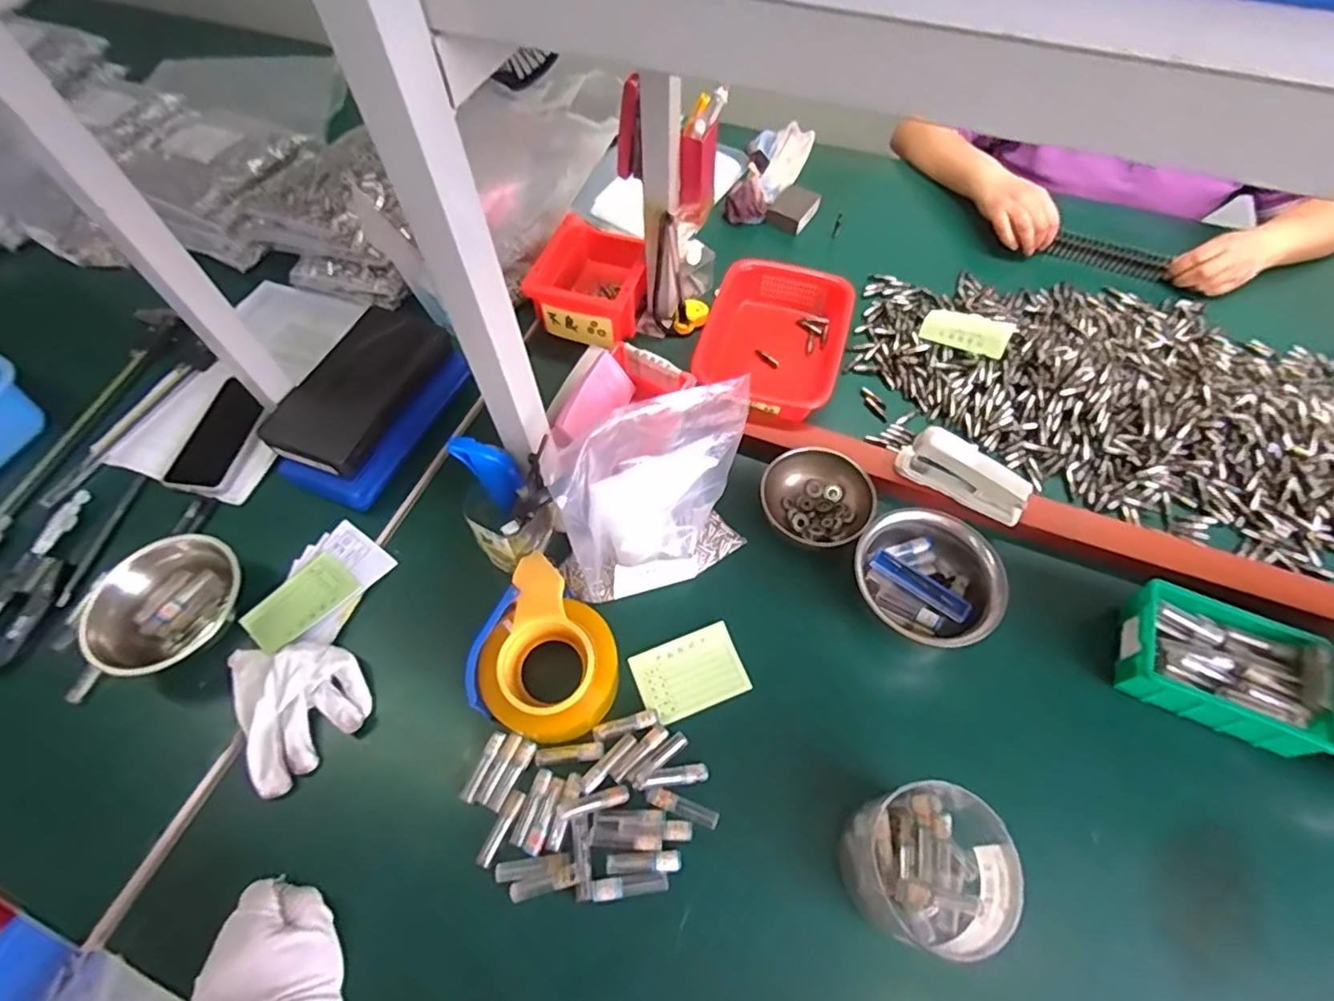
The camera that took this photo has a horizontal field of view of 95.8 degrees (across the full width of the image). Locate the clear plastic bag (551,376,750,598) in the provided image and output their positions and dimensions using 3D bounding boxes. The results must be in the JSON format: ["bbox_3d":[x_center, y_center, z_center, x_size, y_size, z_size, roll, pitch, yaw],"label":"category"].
[{"bbox_3d":[-0.005,-0.008,0.532,0.175,0.162,0.078,-18,61,-10],"label":"clear plastic bag"}]

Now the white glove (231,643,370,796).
[{"bbox_3d":[-0.324,0.176,0.535,0.101,0.039,0.130,-29,64,-16],"label":"white glove"}]

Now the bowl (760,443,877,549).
[{"bbox_3d":[0.154,-0.002,0.618,0.108,0.041,0.103,0,60,0],"label":"bowl"}]

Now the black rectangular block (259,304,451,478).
[{"bbox_3d":[-0.333,-0.124,0.649,0.108,0.027,0.203,21,62,12],"label":"black rectangular block"}]

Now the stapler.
[{"bbox_3d":[0.298,-0.025,0.607,0.124,0.063,0.030,28,64,16],"label":"stapler"}]

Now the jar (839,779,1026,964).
[{"bbox_3d":[0.189,0.266,0.450,0.100,0.098,0.109,0,60,0],"label":"jar"}]

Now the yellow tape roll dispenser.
[{"bbox_3d":[-0.100,0.138,0.534,0.118,0.064,0.134,20,62,12],"label":"yellow tape roll dispenser"}]

